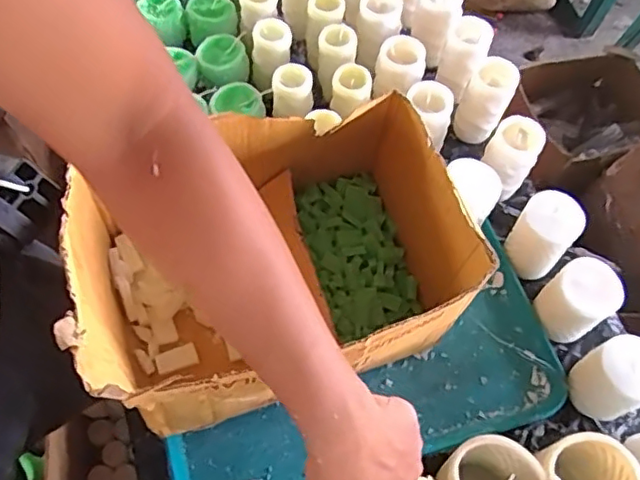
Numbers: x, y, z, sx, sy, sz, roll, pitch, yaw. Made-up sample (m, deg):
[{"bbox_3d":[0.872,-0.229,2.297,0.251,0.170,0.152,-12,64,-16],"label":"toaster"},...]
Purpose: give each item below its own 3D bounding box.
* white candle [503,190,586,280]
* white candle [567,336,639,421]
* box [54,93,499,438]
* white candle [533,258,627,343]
[{"bbox_3d":[0.269,-0.005,0.720,0.067,0.090,0.071,2,62,-3],"label":"white candle"},{"bbox_3d":[0.318,0.145,0.632,0.067,0.094,0.075,-19,65,-14],"label":"white candle"},{"bbox_3d":[-0.046,0.026,0.600,0.360,0.180,0.255,-14,64,-11],"label":"box"},{"bbox_3d":[0.293,0.067,0.676,0.064,0.083,0.073,-31,68,-19],"label":"white candle"}]

